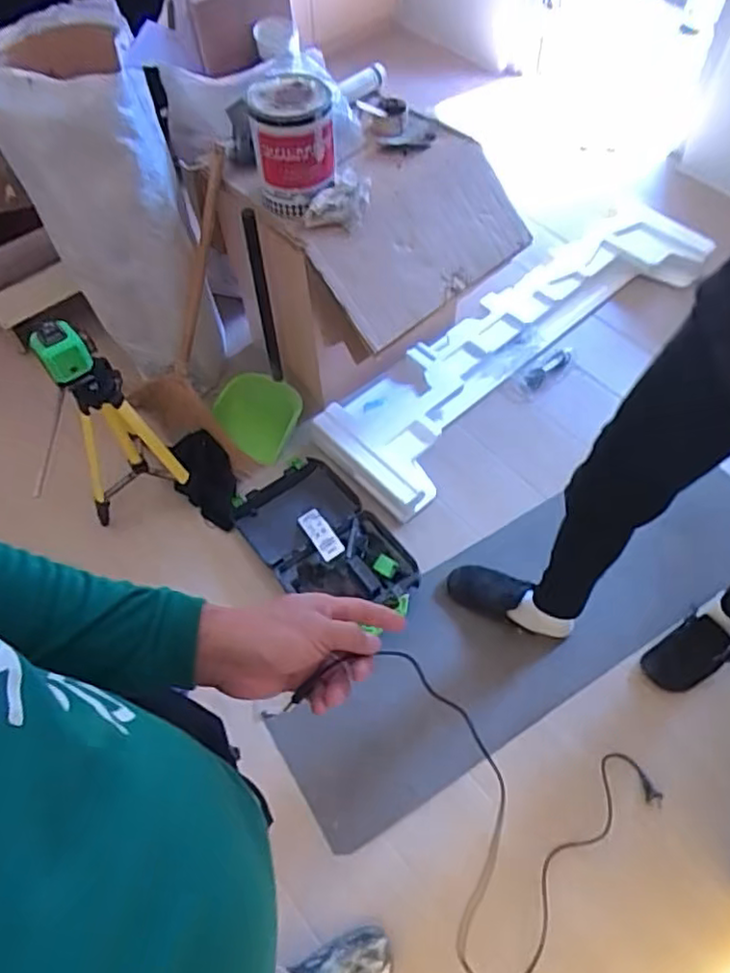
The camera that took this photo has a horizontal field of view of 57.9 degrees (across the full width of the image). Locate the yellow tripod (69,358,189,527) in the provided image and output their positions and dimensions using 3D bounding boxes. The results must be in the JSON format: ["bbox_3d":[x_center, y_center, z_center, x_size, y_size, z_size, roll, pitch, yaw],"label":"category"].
[{"bbox_3d":[-0.573,-0.097,1.471,0.216,0.408,0.139,-31,63,-16],"label":"yellow tripod"}]

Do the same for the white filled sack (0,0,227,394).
[{"bbox_3d":[-0.570,-0.575,1.593,0.318,0.881,0.294,-22,61,-11],"label":"white filled sack"}]

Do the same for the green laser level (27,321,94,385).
[{"bbox_3d":[-0.566,-0.255,1.240,0.092,0.104,0.074,-31,63,-16],"label":"green laser level"}]

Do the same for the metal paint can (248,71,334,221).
[{"bbox_3d":[-0.143,-0.685,1.336,0.157,0.199,0.188,-8,59,-4],"label":"metal paint can"}]

